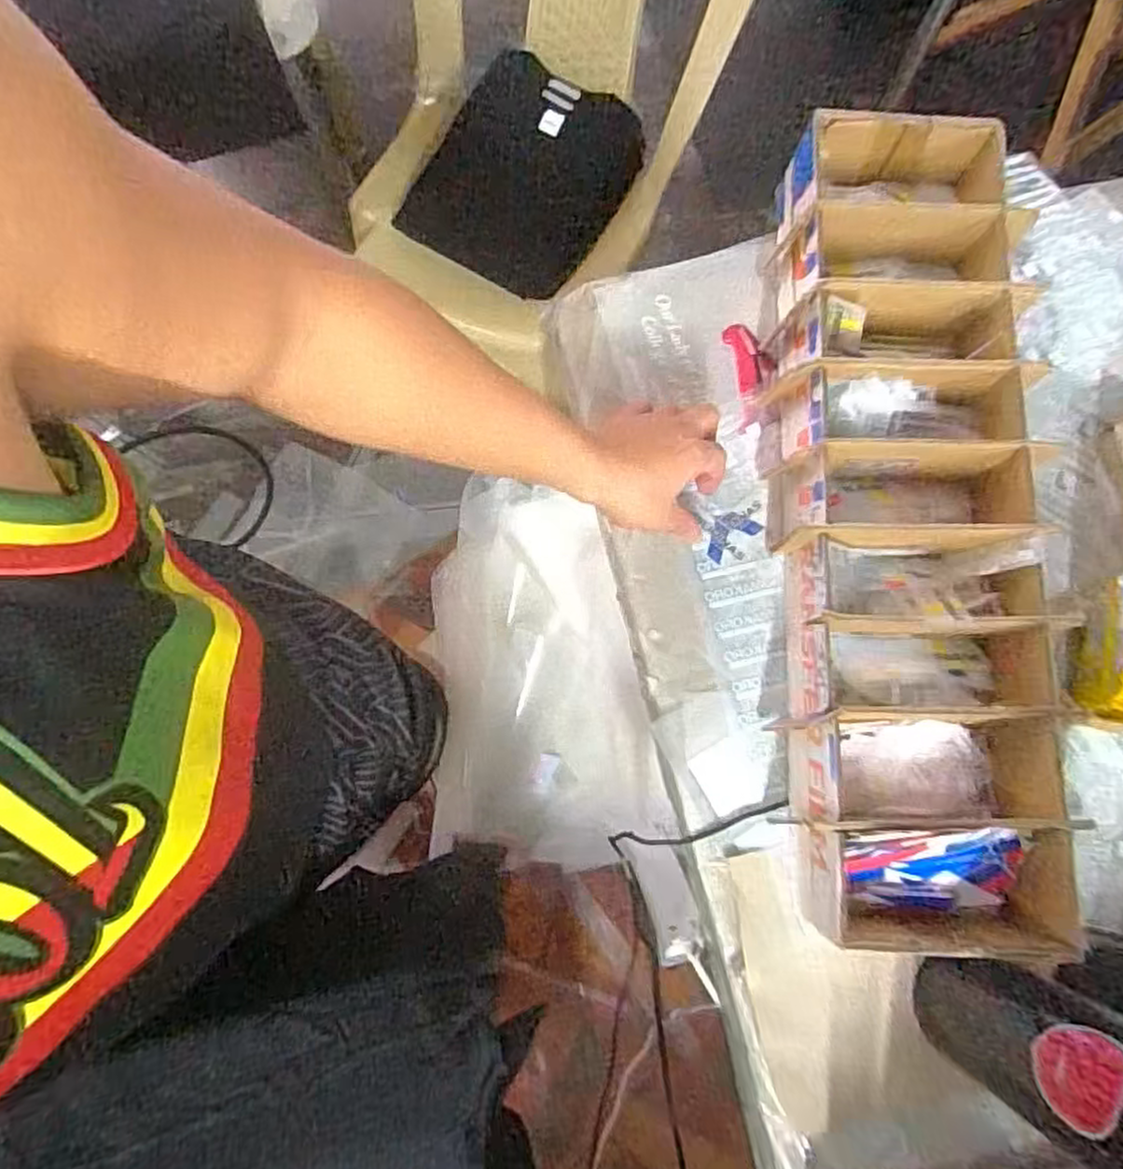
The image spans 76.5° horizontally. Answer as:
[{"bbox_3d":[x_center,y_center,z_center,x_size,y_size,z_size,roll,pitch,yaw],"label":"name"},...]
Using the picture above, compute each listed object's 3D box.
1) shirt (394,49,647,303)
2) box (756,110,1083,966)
[{"bbox_3d":[-0.057,-0.588,1.042,0.257,0.034,0.302,35,108,-7],"label":"shirt"},{"bbox_3d":[0.259,-0.060,0.532,0.191,0.076,0.597,6,78,0],"label":"box"}]

